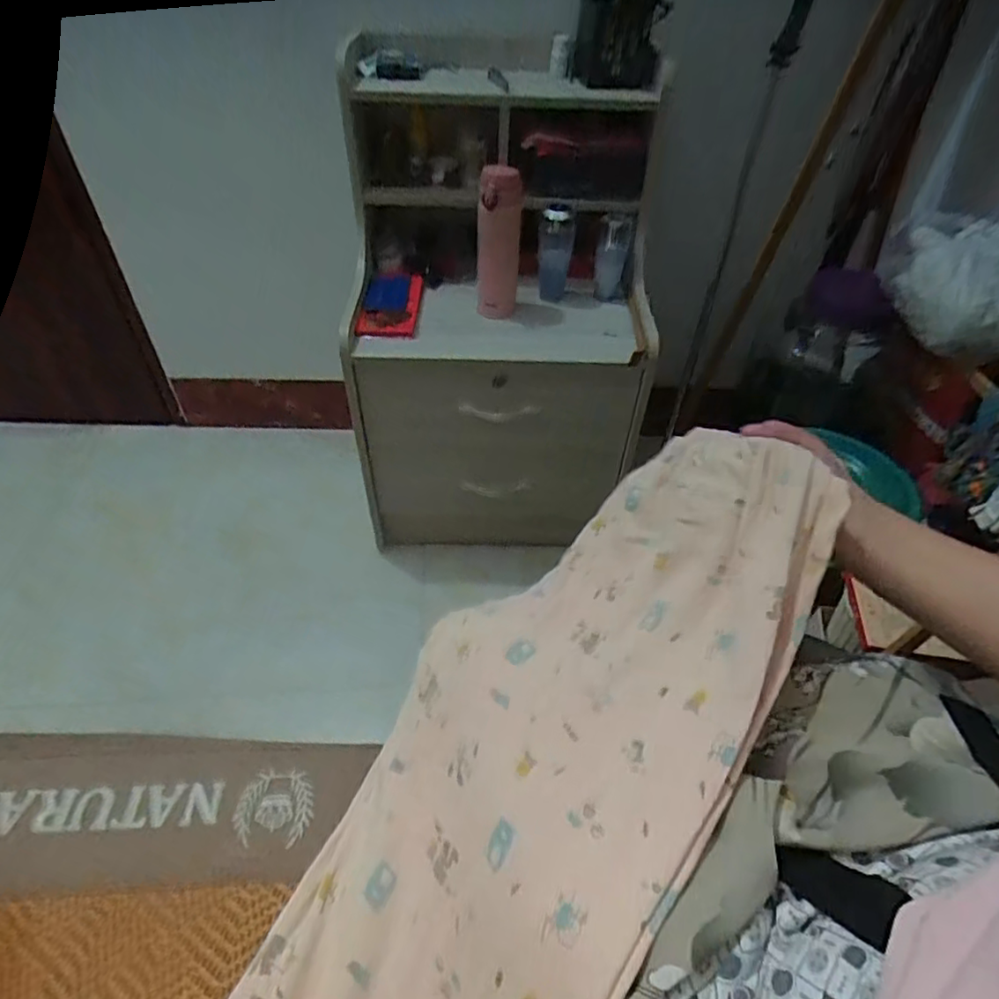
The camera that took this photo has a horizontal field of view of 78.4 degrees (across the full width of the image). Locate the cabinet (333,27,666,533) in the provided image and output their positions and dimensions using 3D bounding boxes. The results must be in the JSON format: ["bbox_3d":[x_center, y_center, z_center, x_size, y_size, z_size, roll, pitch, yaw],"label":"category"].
[{"bbox_3d":[0.001,-0.303,1.099,0.482,0.728,0.384,2,46,-2],"label":"cabinet"}]

